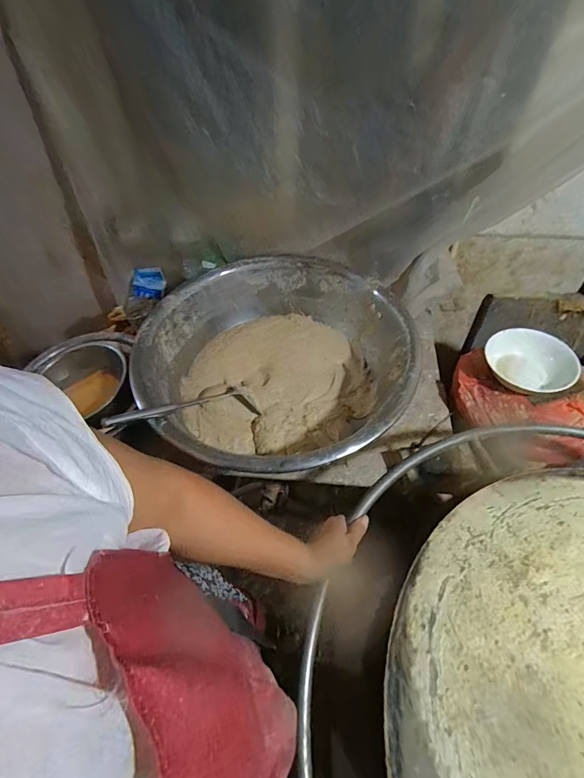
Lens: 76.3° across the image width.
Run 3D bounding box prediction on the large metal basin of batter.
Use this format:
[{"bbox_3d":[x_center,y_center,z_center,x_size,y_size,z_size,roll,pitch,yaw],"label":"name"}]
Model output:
[{"bbox_3d":[-0.027,-0.071,0.870,0.577,0.174,0.589,0,53,0],"label":"large metal basin of batter"}]

